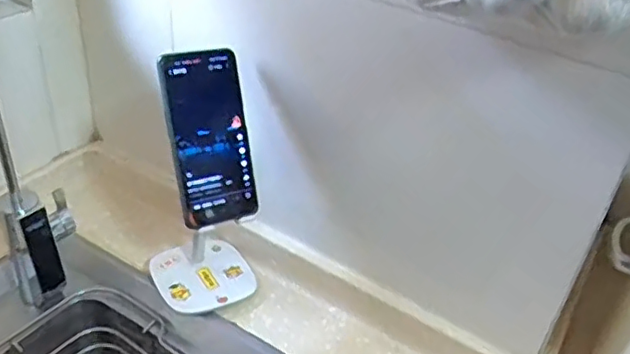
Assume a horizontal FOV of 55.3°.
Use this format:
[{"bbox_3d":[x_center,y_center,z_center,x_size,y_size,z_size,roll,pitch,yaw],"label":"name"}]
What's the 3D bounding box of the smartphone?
[{"bbox_3d":[-0.099,-0.037,0.578,0.079,0.165,0.013,-12,9,-24],"label":"smartphone"}]

